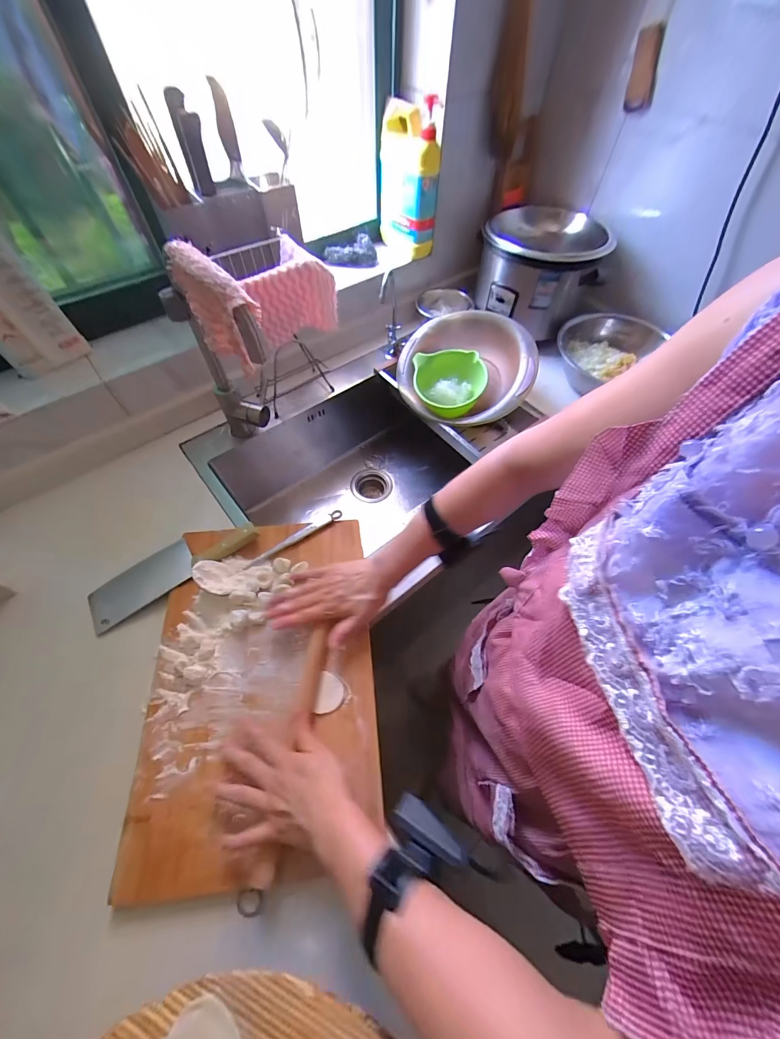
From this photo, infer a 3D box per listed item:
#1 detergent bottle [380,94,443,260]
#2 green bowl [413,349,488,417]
[{"bbox_3d":[0.040,-0.700,0.769,0.121,0.258,0.088,3,59,0],"label":"detergent bottle"},{"bbox_3d":[0.134,-0.302,0.824,0.157,0.075,0.157,-2,72,5],"label":"green bowl"}]

